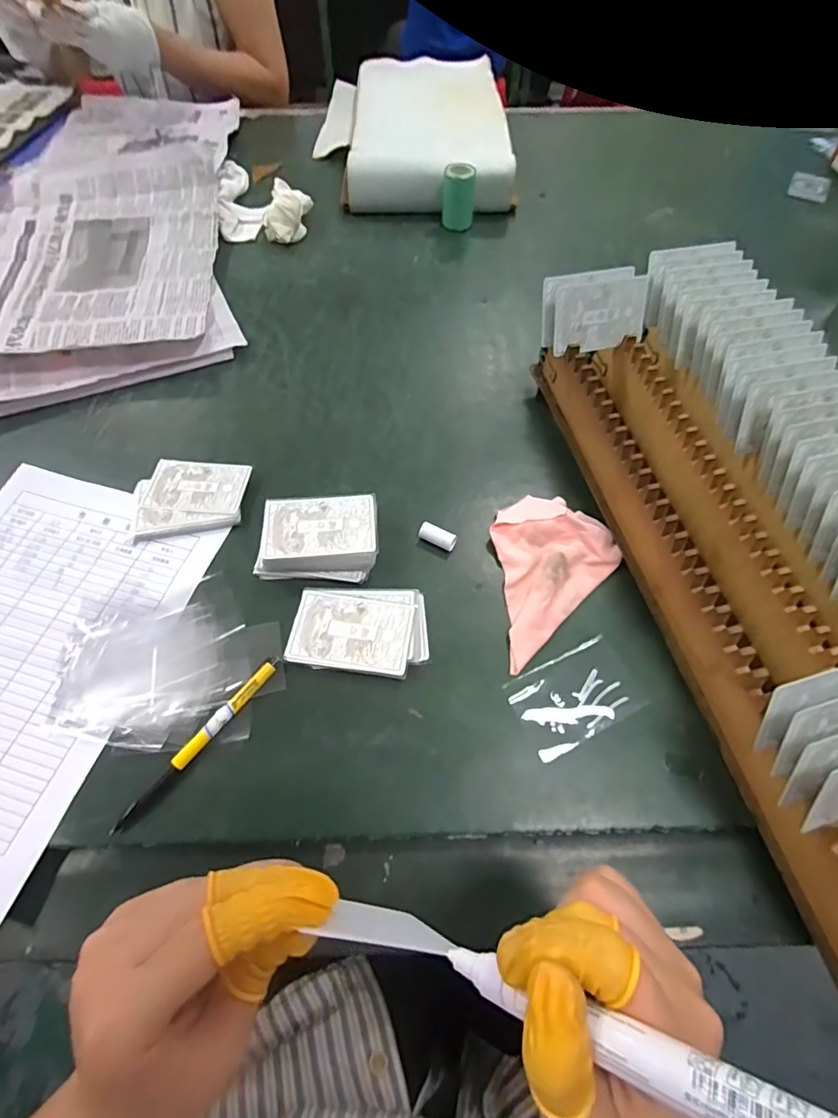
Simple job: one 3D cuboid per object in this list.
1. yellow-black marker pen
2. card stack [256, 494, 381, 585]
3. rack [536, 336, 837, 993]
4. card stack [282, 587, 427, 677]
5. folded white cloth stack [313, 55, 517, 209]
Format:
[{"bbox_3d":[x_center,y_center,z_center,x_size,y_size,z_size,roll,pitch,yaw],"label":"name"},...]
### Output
[{"bbox_3d":[-0.143,0.119,0.321,0.009,0.006,0.133,34,65,18],"label":"yellow-black marker pen"},{"bbox_3d":[-0.079,-0.017,0.389,0.092,0.026,0.064,-1,60,0],"label":"card stack"},{"bbox_3d":[0.251,0.035,0.339,0.186,0.066,0.563,-17,61,-9],"label":"rack"},{"bbox_3d":[-0.043,0.051,0.360,0.098,0.009,0.067,5,60,3],"label":"card stack"},{"bbox_3d":[-0.016,-0.674,0.760,0.279,0.063,0.444,-1,60,-1],"label":"folded white cloth stack"}]

